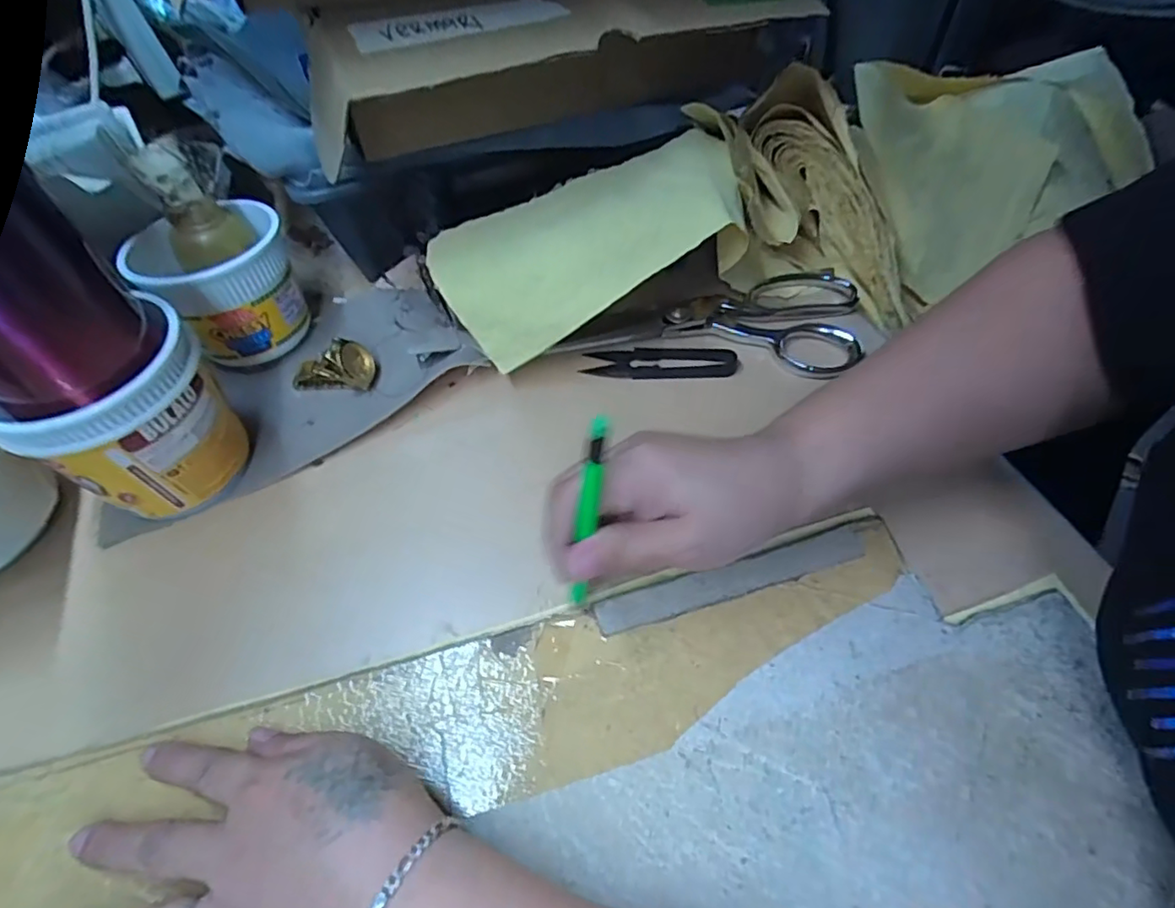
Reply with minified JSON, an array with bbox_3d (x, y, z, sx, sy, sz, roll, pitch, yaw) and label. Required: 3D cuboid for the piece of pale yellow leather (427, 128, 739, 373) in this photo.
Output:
[{"bbox_3d":[0.005,-0.126,0.346,0.185,0.049,0.086,-28,56,2],"label":"piece of pale yellow leather"}]

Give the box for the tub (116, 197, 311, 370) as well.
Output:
[{"bbox_3d":[-0.239,-0.112,0.389,0.090,0.082,0.090,-2,54,3],"label":"tub"}]

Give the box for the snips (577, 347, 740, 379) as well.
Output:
[{"bbox_3d":[0.046,-0.059,0.376,0.095,0.012,0.024,2,54,5],"label":"snips"}]

